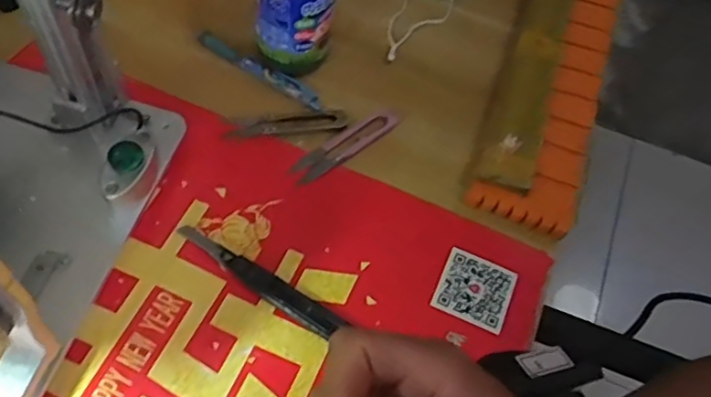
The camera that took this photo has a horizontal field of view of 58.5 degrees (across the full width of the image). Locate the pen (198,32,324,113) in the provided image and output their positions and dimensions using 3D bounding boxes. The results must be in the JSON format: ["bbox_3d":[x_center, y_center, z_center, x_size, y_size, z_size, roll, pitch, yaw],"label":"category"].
[{"bbox_3d":[-0.079,-0.109,0.534,0.120,0.009,0.016,32,60,14],"label":"pen"}]

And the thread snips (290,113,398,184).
[{"bbox_3d":[-0.007,-0.044,0.509,0.097,0.006,0.023,-34,67,-24],"label":"thread snips"}]

